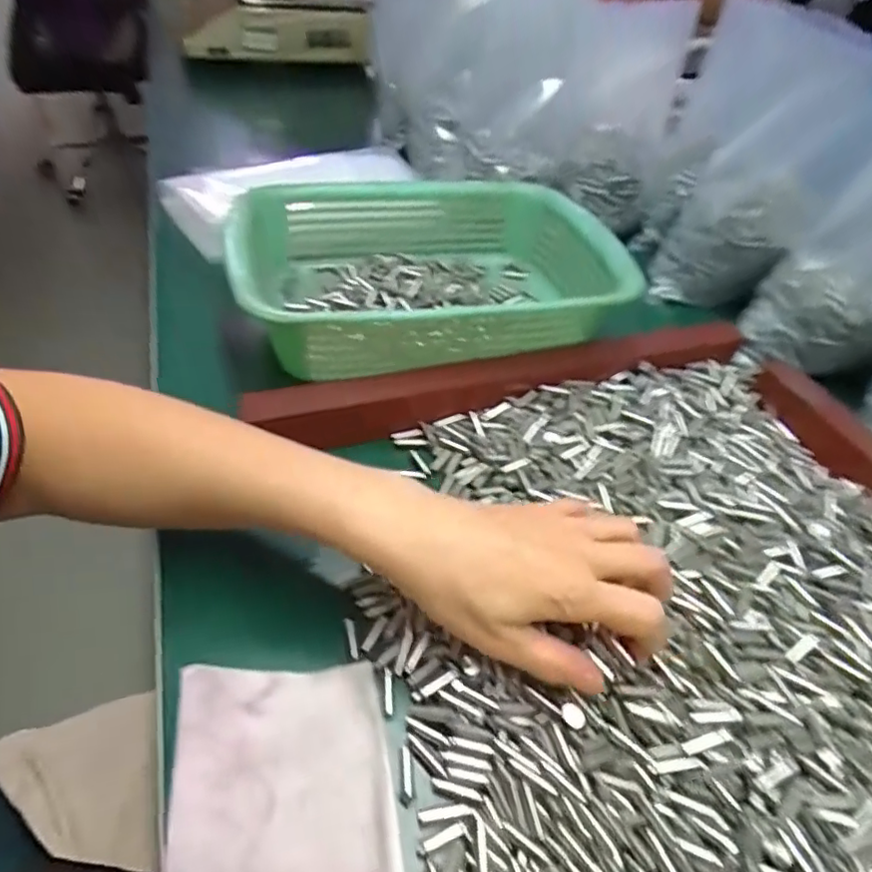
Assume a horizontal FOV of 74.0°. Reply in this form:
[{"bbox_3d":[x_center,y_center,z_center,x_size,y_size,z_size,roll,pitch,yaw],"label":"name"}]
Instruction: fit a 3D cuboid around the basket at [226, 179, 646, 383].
[{"bbox_3d":[-0.004,-0.128,0.500,0.320,0.114,0.188,-7,47,-13],"label":"basket"}]

